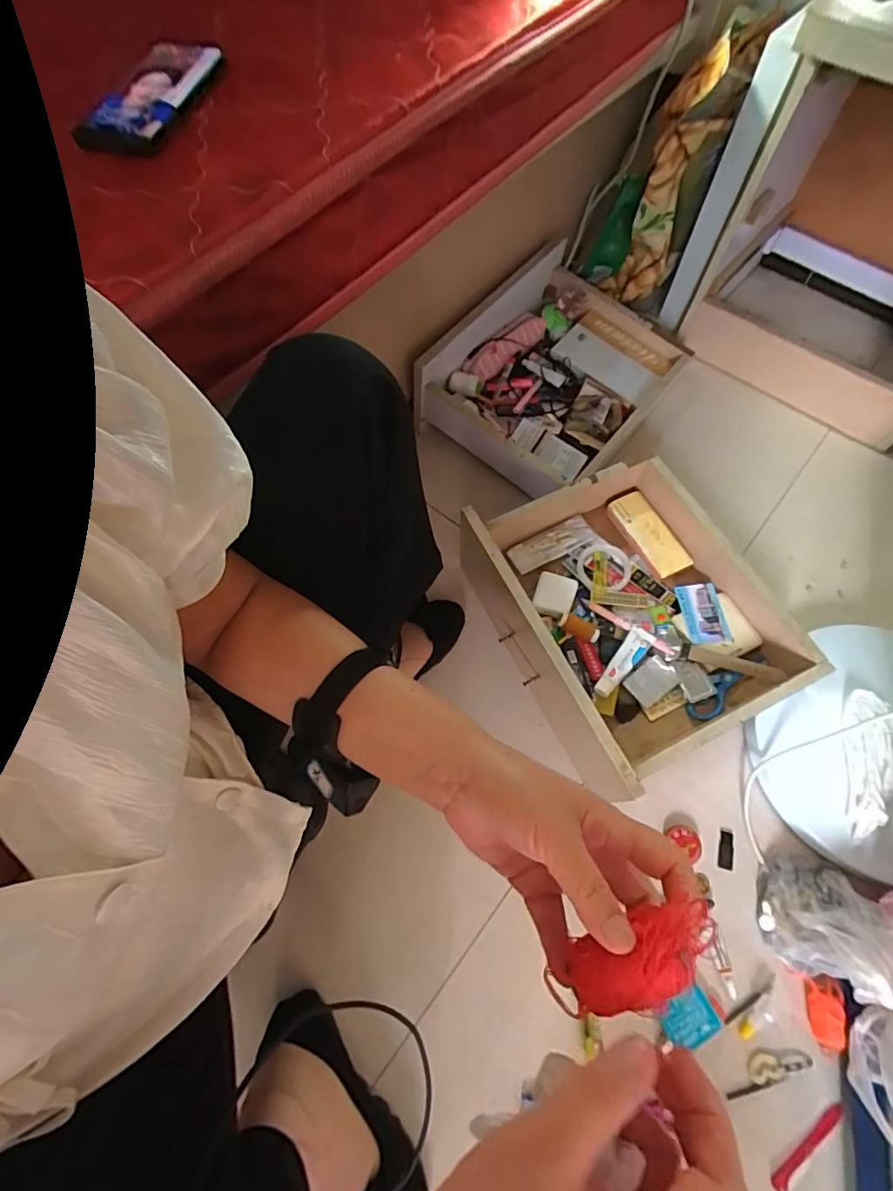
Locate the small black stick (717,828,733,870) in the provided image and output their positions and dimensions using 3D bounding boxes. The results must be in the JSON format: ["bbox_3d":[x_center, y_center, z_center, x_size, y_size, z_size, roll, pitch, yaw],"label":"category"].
[{"bbox_3d":[0.353,0.321,0.649,0.016,0.004,0.046,15,68,7],"label":"small black stick"}]

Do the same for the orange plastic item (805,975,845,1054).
[{"bbox_3d":[0.419,0.459,0.569,0.030,0.025,0.066,7,67,4],"label":"orange plastic item"}]

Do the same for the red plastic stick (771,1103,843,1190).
[{"bbox_3d":[0.376,0.573,0.534,0.106,0.009,0.015,-36,71,-14],"label":"red plastic stick"}]

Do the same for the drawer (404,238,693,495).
[{"bbox_3d":[0.186,-0.380,0.862,0.314,0.124,0.398,36,72,15],"label":"drawer"}]

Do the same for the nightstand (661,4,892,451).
[{"bbox_3d":[0.685,-0.573,0.817,0.489,0.500,0.347,40,73,16],"label":"nightstand"}]

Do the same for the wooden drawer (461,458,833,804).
[{"bbox_3d":[0.253,0.007,0.683,0.326,0.134,0.366,-25,69,-10],"label":"wooden drawer"}]

